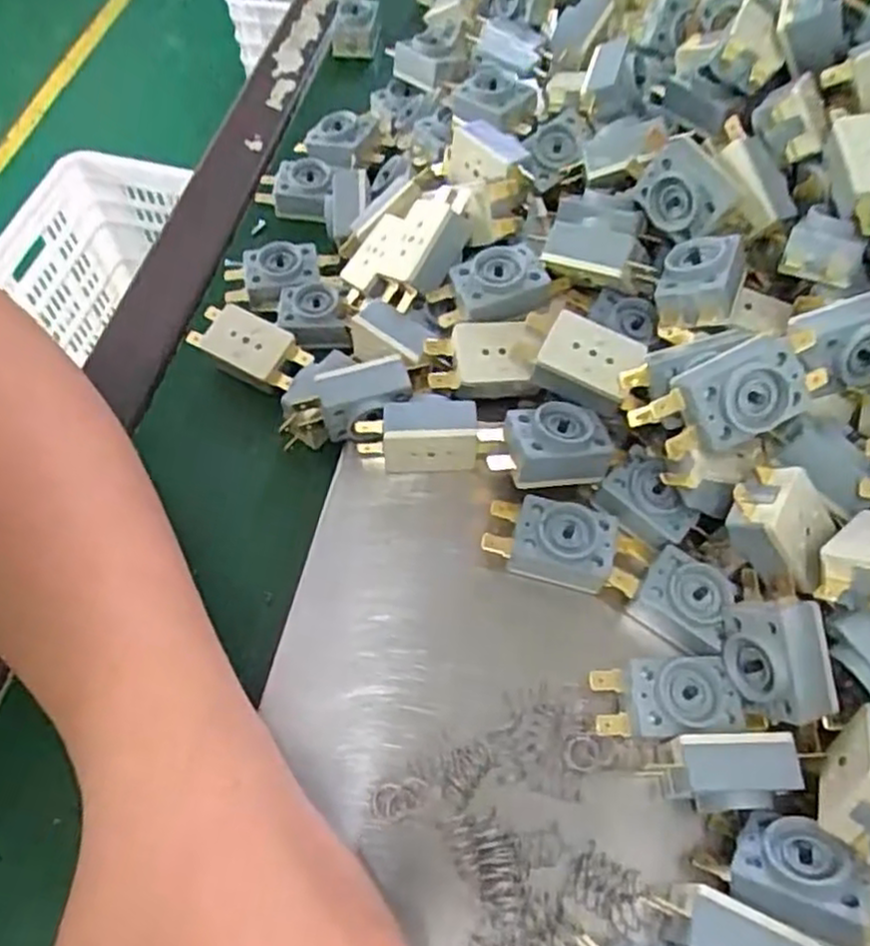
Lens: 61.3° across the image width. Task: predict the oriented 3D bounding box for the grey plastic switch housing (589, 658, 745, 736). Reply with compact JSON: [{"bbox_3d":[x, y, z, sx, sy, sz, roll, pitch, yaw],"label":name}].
[{"bbox_3d":[0.078,0.076,0.248,0.047,0.015,0.024,-2,60,-1],"label":"grey plastic switch housing"}]

